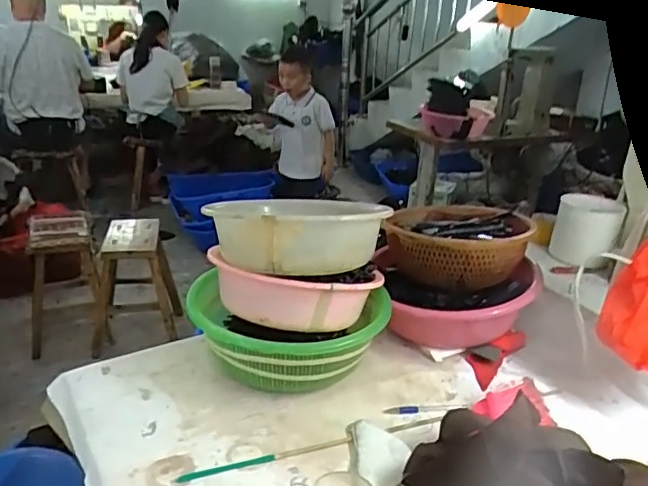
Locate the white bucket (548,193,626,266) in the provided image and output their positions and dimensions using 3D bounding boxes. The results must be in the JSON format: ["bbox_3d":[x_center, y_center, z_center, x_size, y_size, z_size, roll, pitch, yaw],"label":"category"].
[{"bbox_3d":[0.574,-0.029,1.249,0.124,0.133,0.124,2,23,-1],"label":"white bucket"}]

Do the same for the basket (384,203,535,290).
[{"bbox_3d":[0.255,-0.007,1.106,0.274,0.100,0.267,12,25,21],"label":"basket"}]

